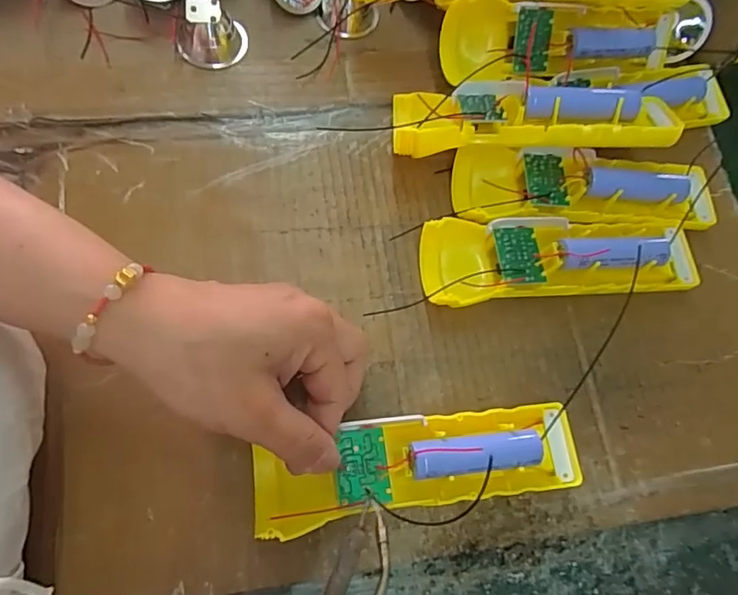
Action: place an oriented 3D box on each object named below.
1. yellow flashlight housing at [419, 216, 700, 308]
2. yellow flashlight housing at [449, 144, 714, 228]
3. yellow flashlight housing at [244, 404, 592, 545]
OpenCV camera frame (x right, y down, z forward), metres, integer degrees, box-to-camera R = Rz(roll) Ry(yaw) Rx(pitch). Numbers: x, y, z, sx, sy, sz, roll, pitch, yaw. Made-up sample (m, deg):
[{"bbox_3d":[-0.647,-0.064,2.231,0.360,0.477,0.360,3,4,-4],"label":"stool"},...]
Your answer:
[{"bbox_3d":[0.106,-0.019,0.301,0.151,0.030,0.048,-1,70,-6],"label":"yellow flashlight housing"},{"bbox_3d":[0.125,-0.063,0.317,0.148,0.029,0.047,0,71,-2],"label":"yellow flashlight housing"},{"bbox_3d":[0.025,0.079,0.257,0.157,0.018,0.044,-8,71,-9],"label":"yellow flashlight housing"}]

